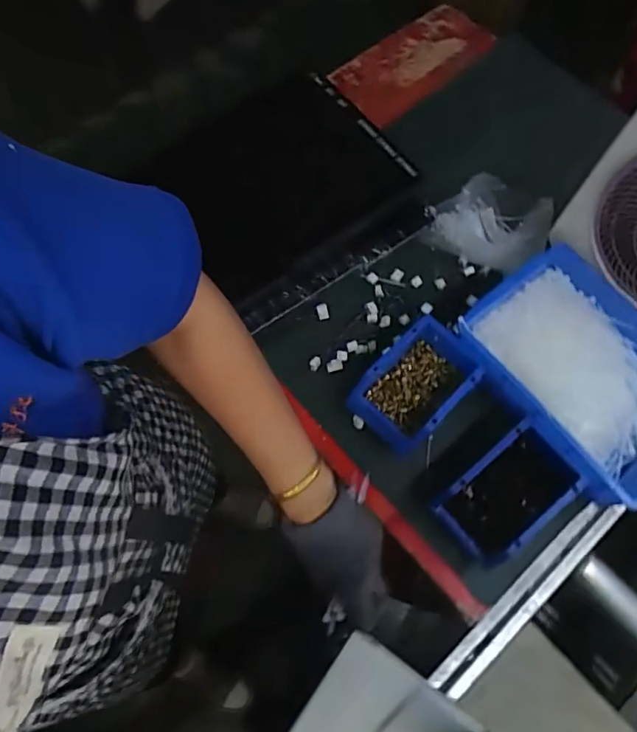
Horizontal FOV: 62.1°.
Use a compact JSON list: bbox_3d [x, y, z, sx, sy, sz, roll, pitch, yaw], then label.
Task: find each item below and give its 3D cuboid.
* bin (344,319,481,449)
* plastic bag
[{"bbox_3d":[0.125,0.028,0.684,0.154,0.069,0.109,-42,75,-16],"label":"bin"},{"bbox_3d":[0.258,-0.220,0.794,0.170,0.052,0.166,23,70,8],"label":"plastic bag"}]

